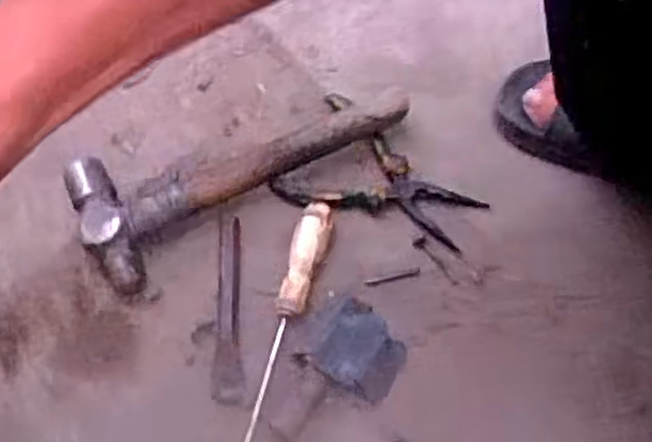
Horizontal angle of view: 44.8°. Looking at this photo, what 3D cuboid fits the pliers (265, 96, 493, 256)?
[{"bbox_3d":[0.047,-0.030,0.709,0.172,0.023,0.109,31,67,15],"label":"pliers"}]

